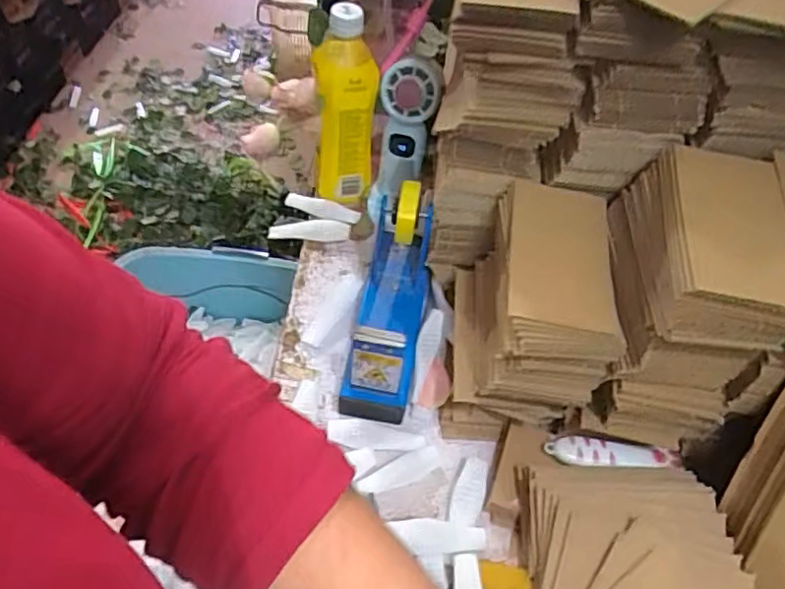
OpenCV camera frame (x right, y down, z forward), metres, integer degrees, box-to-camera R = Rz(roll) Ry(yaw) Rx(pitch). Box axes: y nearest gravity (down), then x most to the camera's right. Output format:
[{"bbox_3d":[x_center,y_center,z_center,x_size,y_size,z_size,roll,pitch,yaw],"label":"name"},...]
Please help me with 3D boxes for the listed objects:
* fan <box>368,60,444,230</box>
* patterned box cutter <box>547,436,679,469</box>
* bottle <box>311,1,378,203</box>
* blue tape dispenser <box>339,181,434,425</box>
[{"bbox_3d":[0.010,-0.154,0.683,0.063,0.216,0.032,12,53,4],"label":"fan"},{"bbox_3d":[0.188,0.136,0.533,0.111,0.008,0.025,4,53,-2],"label":"patterned box cutter"},{"bbox_3d":[-0.052,-0.190,0.671,0.061,0.237,0.074,-9,54,-12],"label":"bottle"},{"bbox_3d":[-0.001,-0.001,0.574,0.064,0.129,0.198,8,53,2],"label":"blue tape dispenser"}]

